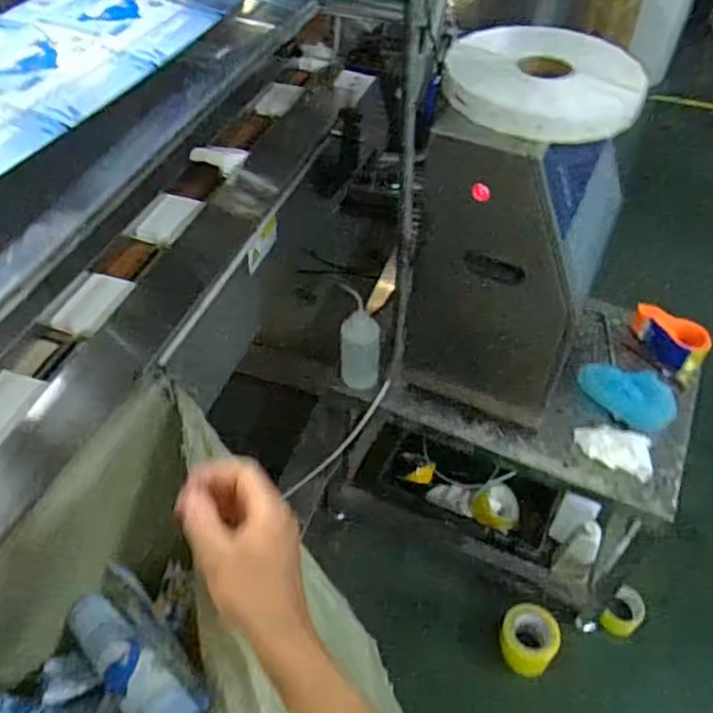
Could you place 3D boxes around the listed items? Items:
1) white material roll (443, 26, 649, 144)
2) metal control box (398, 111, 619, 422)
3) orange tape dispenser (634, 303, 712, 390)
[{"bbox_3d":[0.269,-0.399,0.986,0.278,0.049,0.233,19,51,13],"label":"white material roll"},{"bbox_3d":[0.265,-0.168,1.170,0.283,0.513,0.259,22,52,15],"label":"metal control box"},{"bbox_3d":[0.672,-0.038,1.440,0.088,0.065,0.192,-18,53,-18],"label":"orange tape dispenser"}]

